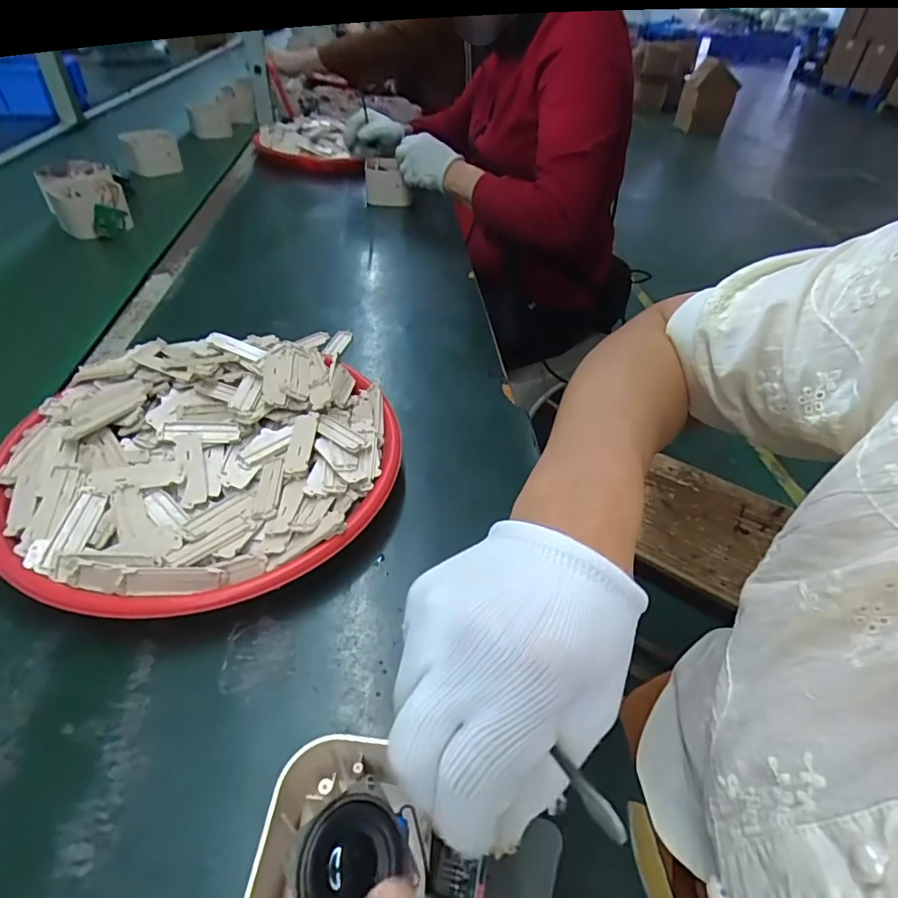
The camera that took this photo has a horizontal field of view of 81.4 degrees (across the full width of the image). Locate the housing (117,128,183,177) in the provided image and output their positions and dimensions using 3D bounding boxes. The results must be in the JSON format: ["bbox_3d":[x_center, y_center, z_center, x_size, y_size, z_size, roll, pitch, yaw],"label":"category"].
[{"bbox_3d":[-0.563,-0.563,0.988,0.094,0.070,0.046,-10,45,-17],"label":"housing"}]

